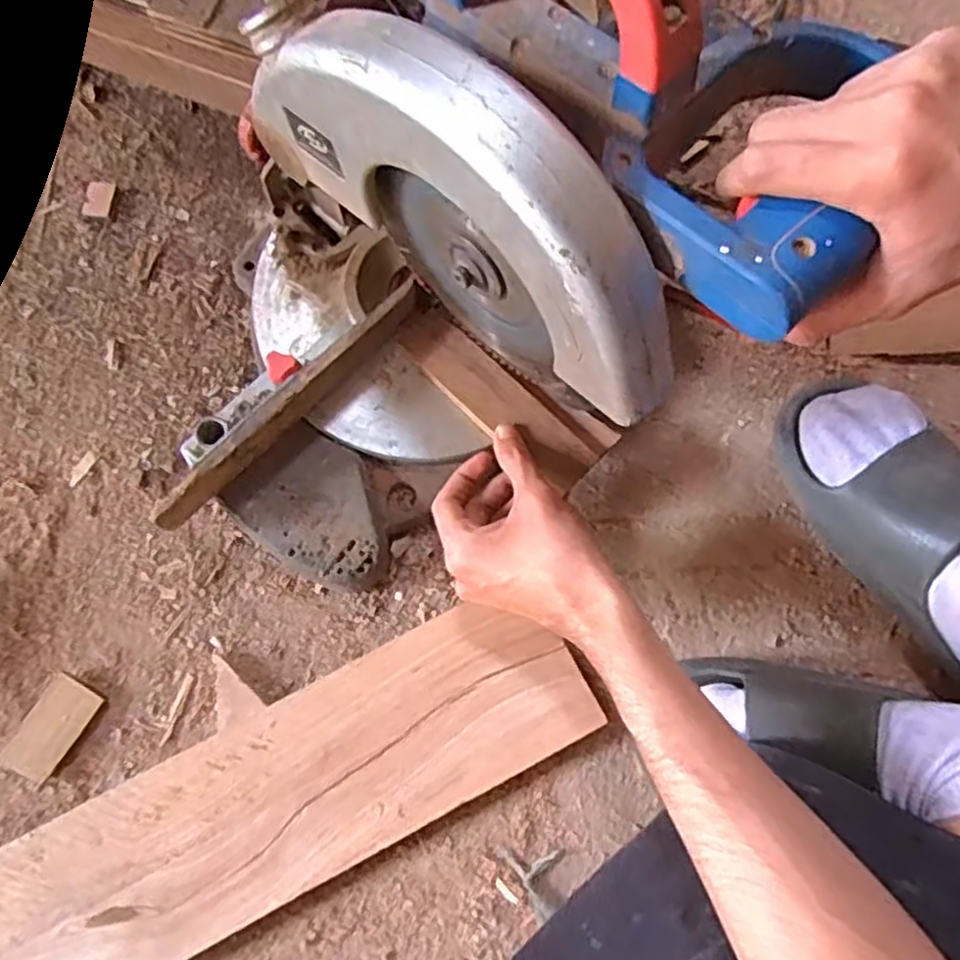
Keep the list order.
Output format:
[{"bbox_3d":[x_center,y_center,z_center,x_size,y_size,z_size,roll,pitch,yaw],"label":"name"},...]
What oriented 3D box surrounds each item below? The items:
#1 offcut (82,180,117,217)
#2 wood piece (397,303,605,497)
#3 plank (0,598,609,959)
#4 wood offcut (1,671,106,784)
[{"bbox_3d":[-0.286,-0.210,0.548,0.022,0.006,0.029,4,78,-1],"label":"offcut"},{"bbox_3d":[0.009,-0.055,0.472,0.151,0.009,0.040,40,80,7],"label":"wood piece"},{"bbox_3d":[-0.226,0.251,0.441,0.622,0.020,0.109,-27,80,-7],"label":"plank"},{"bbox_3d":[-0.269,0.157,0.459,0.034,0.008,0.063,32,79,5],"label":"wood offcut"}]

